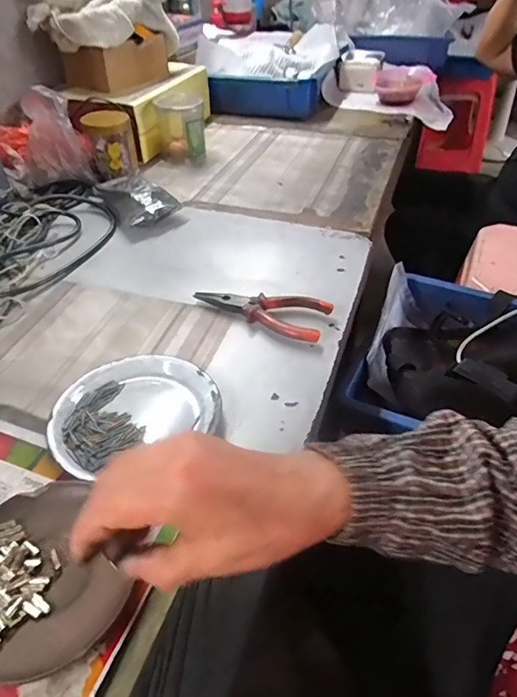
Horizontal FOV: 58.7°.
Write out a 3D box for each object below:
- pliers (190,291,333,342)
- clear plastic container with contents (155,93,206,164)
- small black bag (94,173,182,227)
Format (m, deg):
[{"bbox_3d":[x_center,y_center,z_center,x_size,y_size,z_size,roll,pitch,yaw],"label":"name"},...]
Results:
[{"bbox_3d":[0.003,-0.043,0.480,0.139,0.018,0.052,17,45,19],"label":"pliers"},{"bbox_3d":[-0.131,-0.387,0.801,0.076,0.096,0.079,-2,42,-2],"label":"clear plastic container with contents"},{"bbox_3d":[-0.171,-0.213,0.654,0.087,0.038,0.125,-24,47,-24],"label":"small black bag"}]

